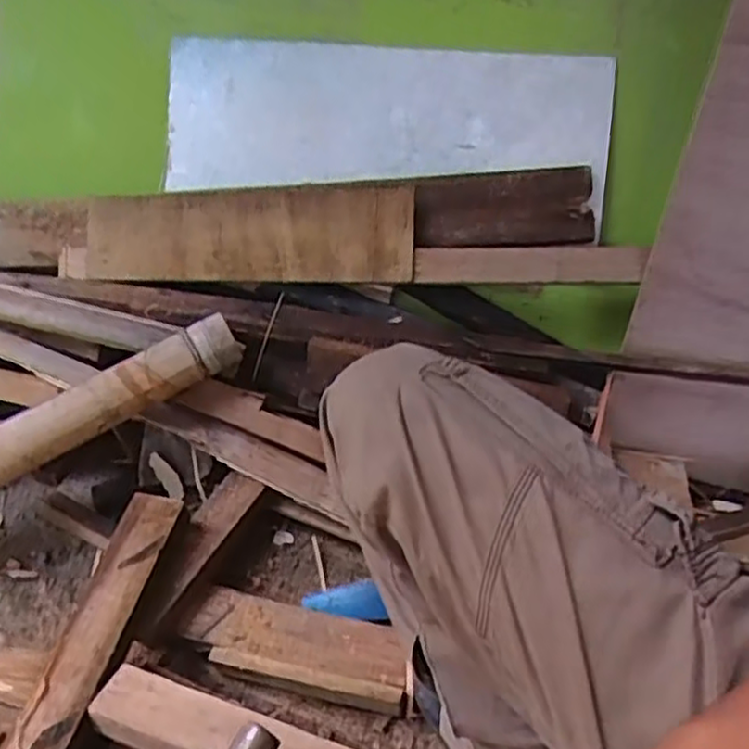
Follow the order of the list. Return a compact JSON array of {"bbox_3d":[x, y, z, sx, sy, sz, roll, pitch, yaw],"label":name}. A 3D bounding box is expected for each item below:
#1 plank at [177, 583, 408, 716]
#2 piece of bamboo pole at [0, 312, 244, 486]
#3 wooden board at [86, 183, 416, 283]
[{"bbox_3d":[-0.087,0.297,0.791,0.249,0.043,0.081,10,45,8],"label":"plank"},{"bbox_3d":[-0.411,0.088,0.815,0.561,0.055,0.056,-29,51,-11],"label":"piece of bamboo pole"},{"bbox_3d":[-0.164,-0.185,0.947,0.428,0.122,0.025,1,1,6],"label":"wooden board"}]

